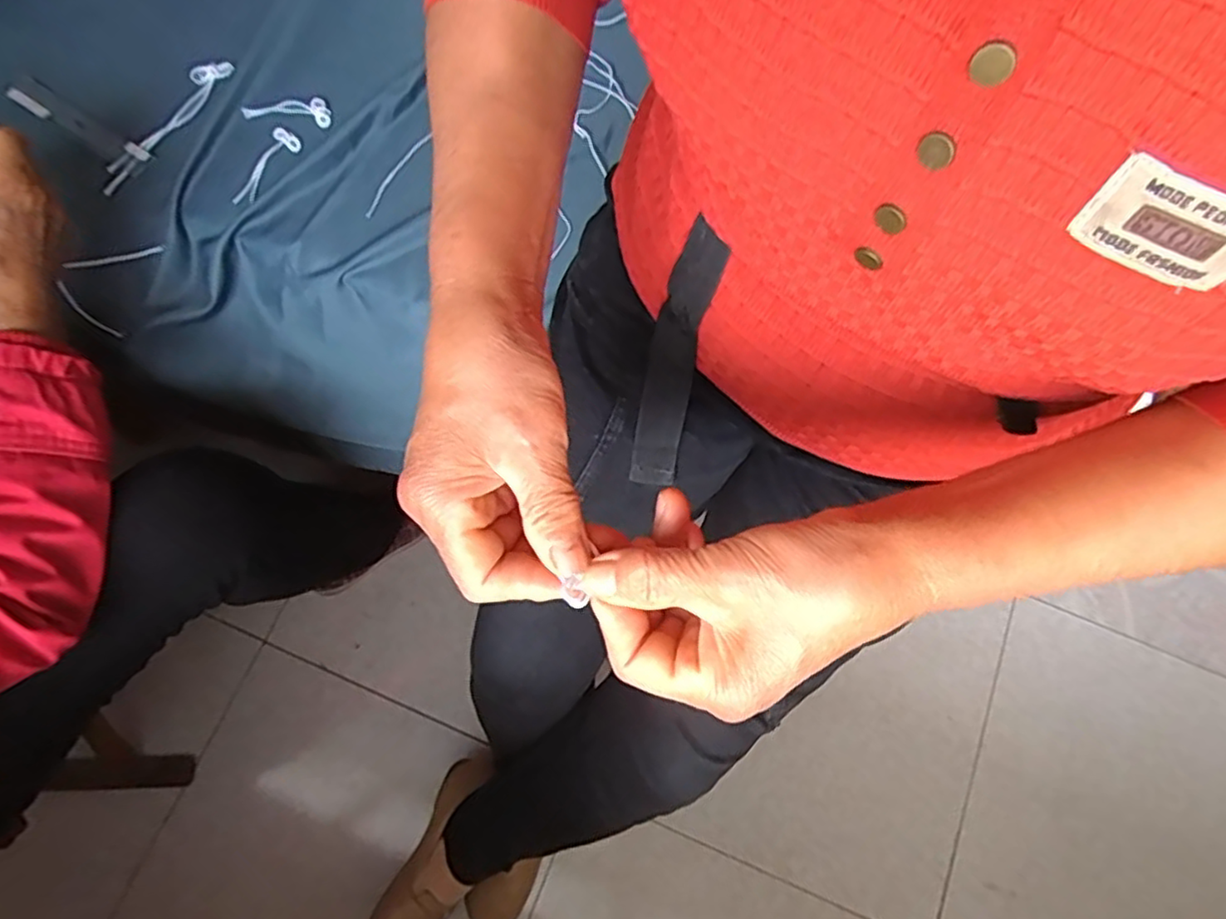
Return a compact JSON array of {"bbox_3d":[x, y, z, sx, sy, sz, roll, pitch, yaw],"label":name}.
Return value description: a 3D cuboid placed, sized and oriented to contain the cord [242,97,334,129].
[{"bbox_3d":[-0.305,-0.325,0.612,0.072,0.008,0.026,-9,73,-20],"label":"cord"}]

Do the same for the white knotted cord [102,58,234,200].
[{"bbox_3d":[-0.397,-0.299,0.581,0.021,0.006,0.161,36,73,-23],"label":"white knotted cord"}]

